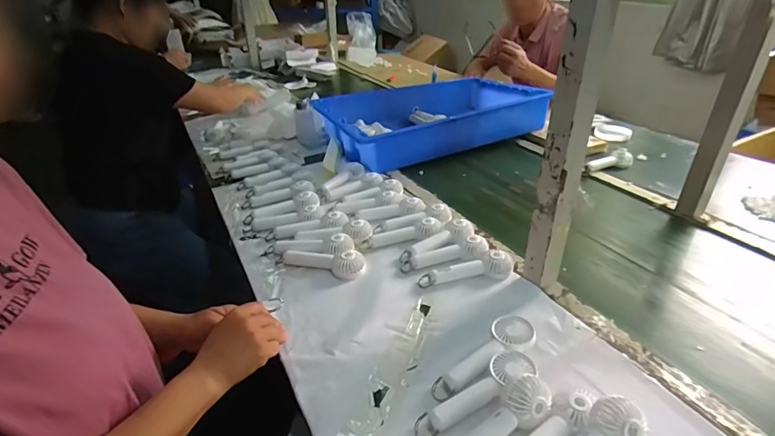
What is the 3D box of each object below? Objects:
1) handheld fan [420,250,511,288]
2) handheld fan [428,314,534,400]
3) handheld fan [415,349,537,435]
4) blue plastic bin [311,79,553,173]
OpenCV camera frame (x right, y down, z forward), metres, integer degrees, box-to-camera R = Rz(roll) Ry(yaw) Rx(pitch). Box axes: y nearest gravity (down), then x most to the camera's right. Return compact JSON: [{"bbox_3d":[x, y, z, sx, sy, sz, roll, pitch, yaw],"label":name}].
[{"bbox_3d":[0.136,0.088,0.723,0.162,0.032,0.044,-8,31,-13],"label":"handheld fan"},{"bbox_3d":[0.131,0.184,0.560,0.161,0.031,0.056,-25,39,-36],"label":"handheld fan"},{"bbox_3d":[0.108,0.208,0.509,0.161,0.051,0.048,-19,36,-29],"label":"handheld fan"},{"bbox_3d":[0.120,-0.322,1.351,0.634,0.110,0.422,-15,34,-24],"label":"blue plastic bin"}]

